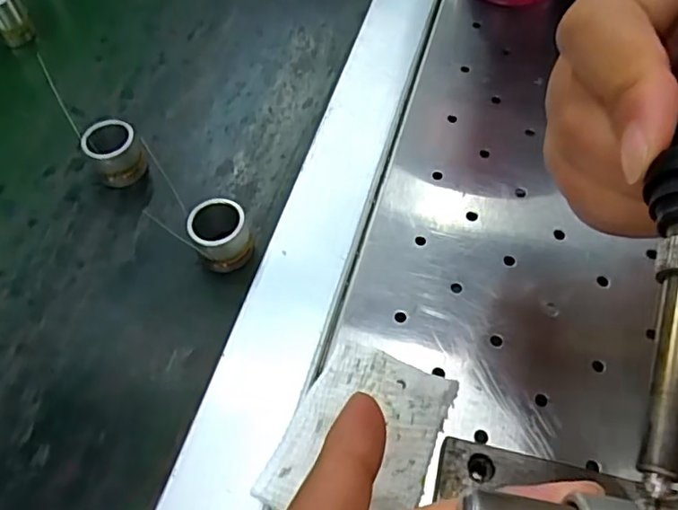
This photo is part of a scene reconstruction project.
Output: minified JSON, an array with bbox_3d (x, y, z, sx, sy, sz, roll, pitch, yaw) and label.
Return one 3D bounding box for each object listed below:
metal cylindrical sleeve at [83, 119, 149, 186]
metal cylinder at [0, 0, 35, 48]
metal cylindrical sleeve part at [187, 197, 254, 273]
[{"bbox_3d":[-0.107,-0.048,0.285,0.024,0.026,0.022,-2,57,3],"label":"metal cylindrical sleeve"},{"bbox_3d":[-0.199,-0.143,0.353,0.021,0.038,0.021,-34,61,-17],"label":"metal cylinder"},{"bbox_3d":[-0.051,-0.008,0.255,0.023,0.024,0.022,-2,57,3],"label":"metal cylindrical sleeve part"}]

